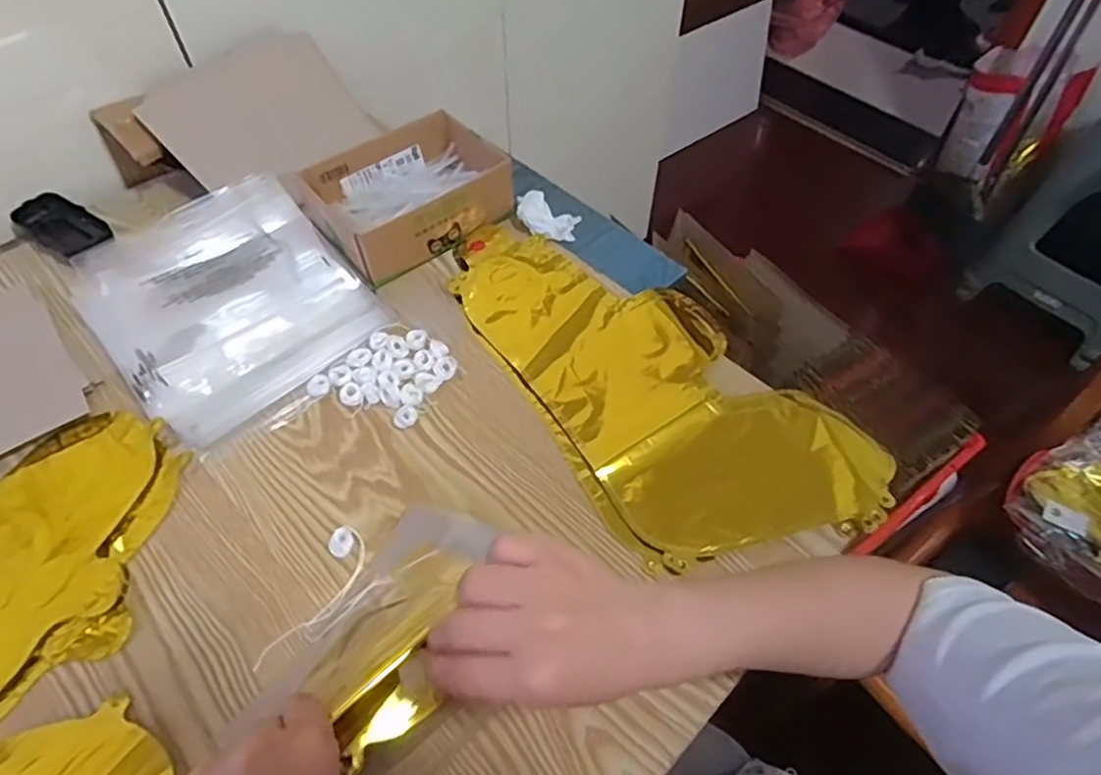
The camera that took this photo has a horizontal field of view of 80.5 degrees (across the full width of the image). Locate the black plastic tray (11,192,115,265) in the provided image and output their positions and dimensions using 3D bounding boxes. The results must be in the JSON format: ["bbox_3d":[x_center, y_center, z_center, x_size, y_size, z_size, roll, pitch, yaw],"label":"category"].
[{"bbox_3d":[-0.500,-0.165,0.667,0.100,0.020,0.058,30,59,19],"label":"black plastic tray"}]

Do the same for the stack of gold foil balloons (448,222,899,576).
[{"bbox_3d":[0.086,-0.025,0.588,0.223,0.014,0.414,-25,58,-18],"label":"stack of gold foil balloons"}]

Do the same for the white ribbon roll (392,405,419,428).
[{"bbox_3d":[-0.123,0.025,0.551,0.020,0.009,0.019,0,54,0],"label":"white ribbon roll"}]

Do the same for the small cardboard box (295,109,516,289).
[{"bbox_3d":[-0.145,-0.207,0.679,0.195,0.060,0.149,-32,61,-21],"label":"small cardboard box"}]

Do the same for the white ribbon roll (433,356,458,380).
[{"bbox_3d":[-0.093,-0.017,0.580,0.021,0.007,0.021,0,54,0],"label":"white ribbon roll"}]

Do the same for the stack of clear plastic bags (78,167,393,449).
[{"bbox_3d":[-0.311,-0.091,0.621,0.217,0.023,0.274,-37,63,-24],"label":"stack of clear plastic bags"}]

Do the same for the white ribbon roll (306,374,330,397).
[{"bbox_3d":[-0.203,-0.003,0.567,0.020,0.004,0.019,-32,61,-21],"label":"white ribbon roll"}]

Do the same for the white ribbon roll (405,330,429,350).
[{"bbox_3d":[-0.123,-0.044,0.600,0.020,0.007,0.025,-17,56,-12],"label":"white ribbon roll"}]

